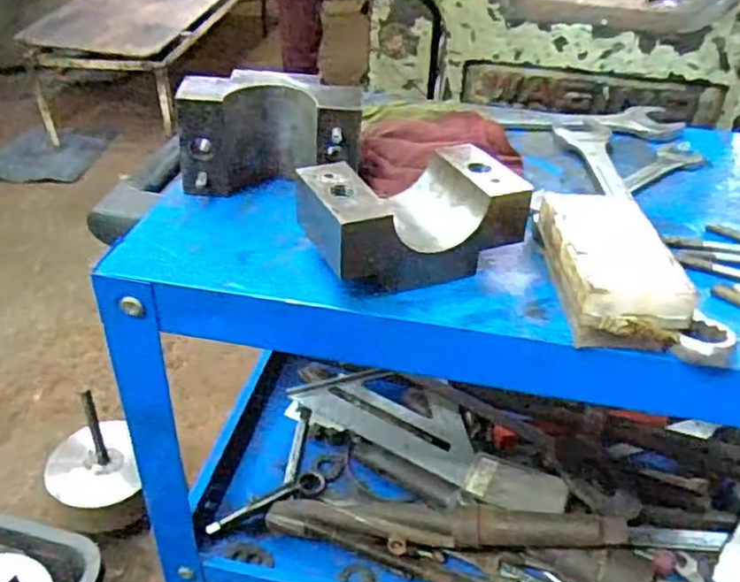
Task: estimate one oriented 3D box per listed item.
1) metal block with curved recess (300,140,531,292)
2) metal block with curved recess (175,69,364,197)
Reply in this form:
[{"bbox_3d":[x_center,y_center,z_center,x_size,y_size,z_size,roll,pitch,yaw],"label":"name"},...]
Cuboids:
[{"bbox_3d":[0.025,-0.044,0.429,0.128,0.052,0.079,-14,40,-20],"label":"metal block with curved recess"},{"bbox_3d":[-0.069,-0.113,0.496,0.129,0.073,0.064,0,37,-4],"label":"metal block with curved recess"}]

